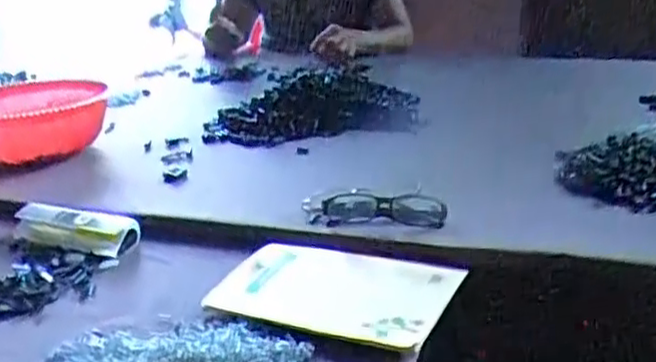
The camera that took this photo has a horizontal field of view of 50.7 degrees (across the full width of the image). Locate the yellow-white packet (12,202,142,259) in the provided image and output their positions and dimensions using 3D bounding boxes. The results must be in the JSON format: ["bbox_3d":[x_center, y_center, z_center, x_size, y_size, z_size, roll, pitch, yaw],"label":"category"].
[{"bbox_3d":[-0.292,0.054,0.793,0.170,0.031,0.046,6,25,25],"label":"yellow-white packet"}]

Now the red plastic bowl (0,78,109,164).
[{"bbox_3d":[-0.442,-0.085,1.035,0.200,0.103,0.204,-4,22,2],"label":"red plastic bowl"}]

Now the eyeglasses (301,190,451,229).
[{"bbox_3d":[0.046,0.029,0.729,0.151,0.031,0.048,0,23,12],"label":"eyeglasses"}]

